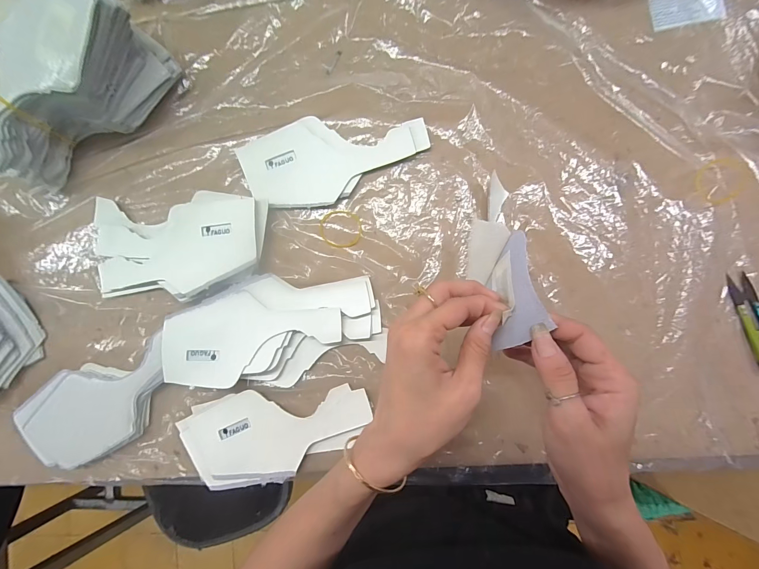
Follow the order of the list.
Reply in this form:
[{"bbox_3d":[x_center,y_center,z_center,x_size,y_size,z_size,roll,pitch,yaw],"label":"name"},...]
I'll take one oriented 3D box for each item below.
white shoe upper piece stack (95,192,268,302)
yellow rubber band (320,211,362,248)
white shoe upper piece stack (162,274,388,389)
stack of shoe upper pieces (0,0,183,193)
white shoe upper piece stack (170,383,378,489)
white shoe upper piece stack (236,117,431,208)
[{"bbox_3d":[-0.225,-0.042,0.362,0.202,0.018,0.107,-2,87,5],"label":"white shoe upper piece stack"},{"bbox_3d":[-0.042,-0.061,0.358,0.046,0.005,0.041,-4,87,5],"label":"yellow rubber band"},{"bbox_3d":[-0.114,0.049,0.345,0.226,0.018,0.108,-16,86,4],"label":"white shoe upper piece stack"},{"bbox_3d":[-0.325,-0.200,0.334,0.208,0.103,0.091,-39,85,2],"label":"stack of shoe upper pieces"},{"bbox_3d":[-0.108,0.159,0.346,0.198,0.011,0.094,-11,87,5],"label":"white shoe upper piece stack"},{"bbox_3d":[-0.051,-0.144,0.356,0.197,0.009,0.095,-20,86,4],"label":"white shoe upper piece stack"}]

